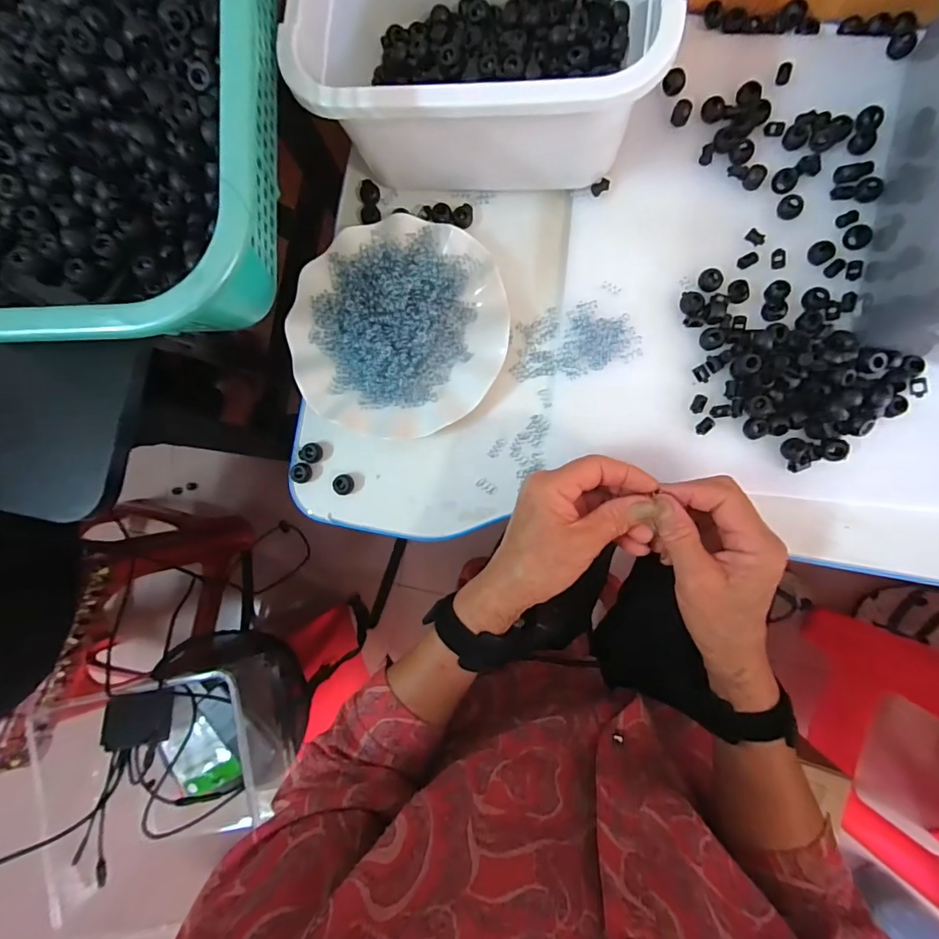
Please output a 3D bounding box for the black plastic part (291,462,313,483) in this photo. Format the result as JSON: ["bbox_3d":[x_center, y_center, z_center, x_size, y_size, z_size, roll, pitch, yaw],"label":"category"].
[{"bbox_3d":[-0.147,0.003,0.407,0.015,0.013,0.017,-1,88,6],"label":"black plastic part"}]

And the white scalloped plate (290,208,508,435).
[{"bbox_3d":[-0.061,-0.120,0.390,0.178,0.026,0.177,0,88,6],"label":"white scalloped plate"}]

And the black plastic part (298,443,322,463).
[{"bbox_3d":[-0.138,-0.015,0.408,0.016,0.010,0.016,0,88,6],"label":"black plastic part"}]

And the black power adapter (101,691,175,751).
[{"bbox_3d":[-0.505,0.382,0.712,0.087,0.019,0.075,5,82,-27],"label":"black power adapter"}]

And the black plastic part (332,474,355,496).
[{"bbox_3d":[-0.109,0.013,0.404,0.016,0.013,0.018,-1,88,6],"label":"black plastic part"}]

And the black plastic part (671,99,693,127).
[{"bbox_3d":[0.171,-0.286,0.375,0.013,0.008,0.016,18,90,6],"label":"black plastic part"}]

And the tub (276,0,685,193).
[{"bbox_3d":[0.013,-0.315,0.344,0.246,0.120,0.187,4,89,9],"label":"tub"}]

